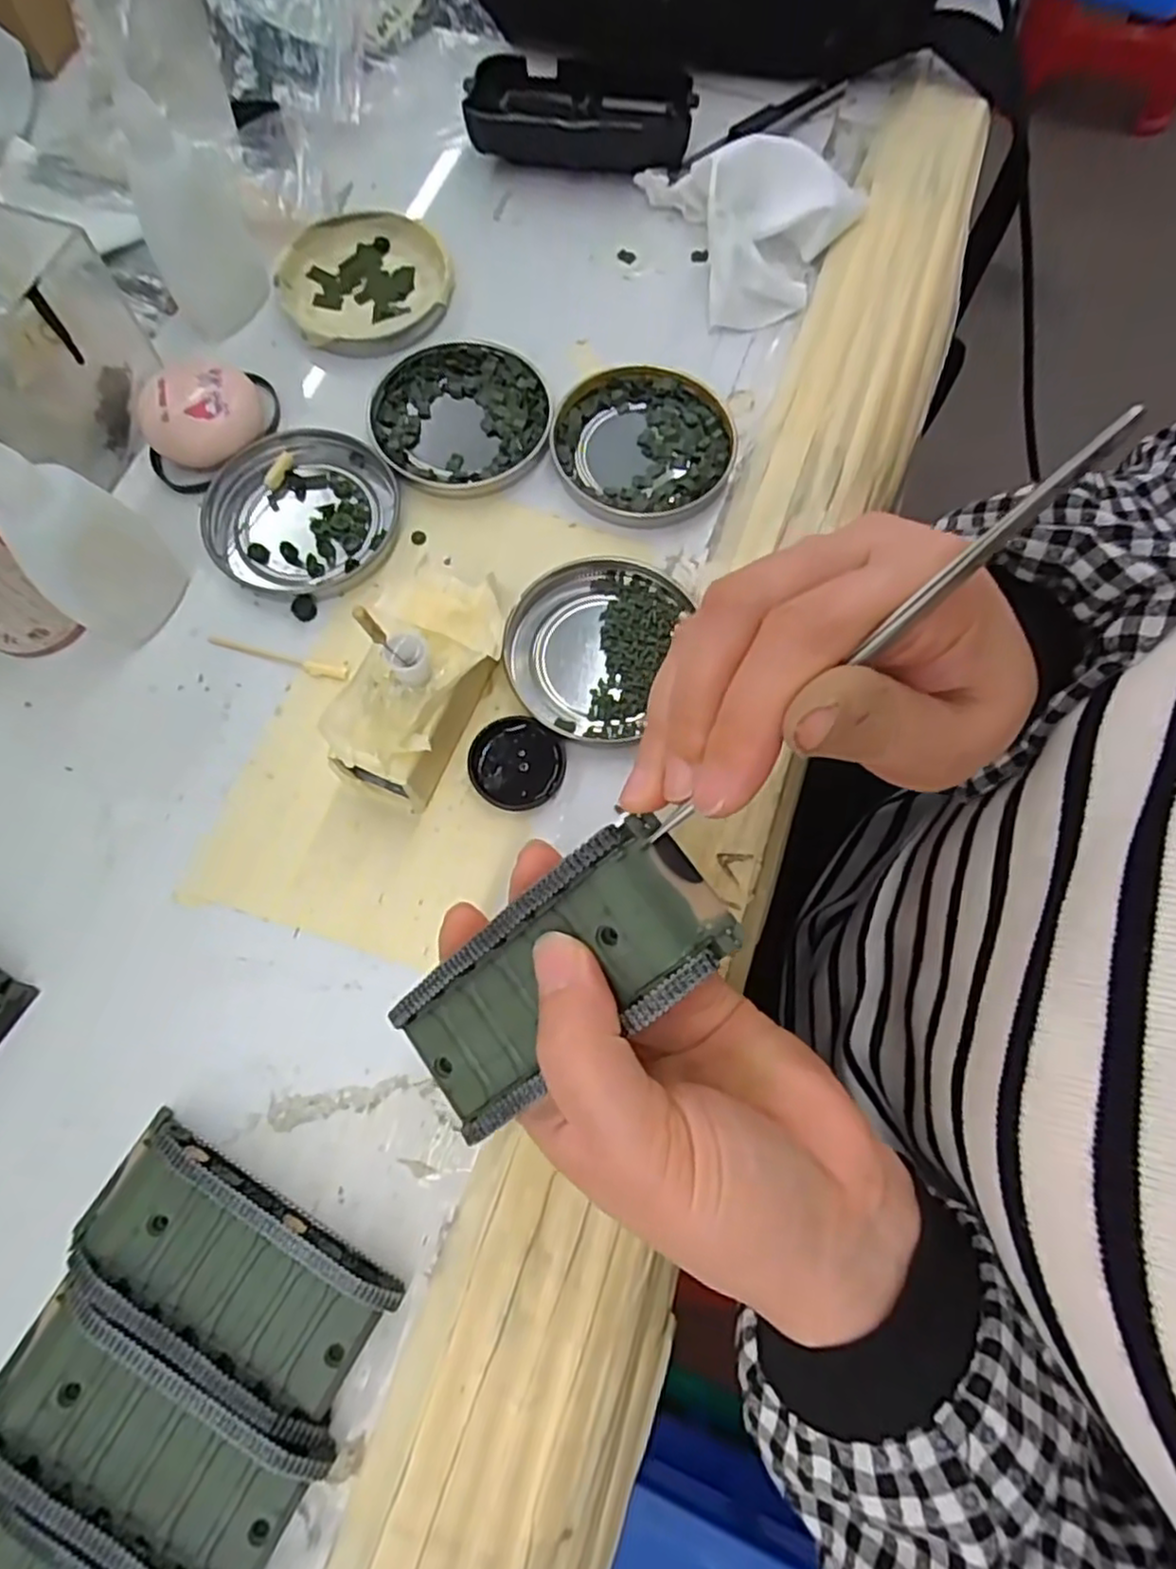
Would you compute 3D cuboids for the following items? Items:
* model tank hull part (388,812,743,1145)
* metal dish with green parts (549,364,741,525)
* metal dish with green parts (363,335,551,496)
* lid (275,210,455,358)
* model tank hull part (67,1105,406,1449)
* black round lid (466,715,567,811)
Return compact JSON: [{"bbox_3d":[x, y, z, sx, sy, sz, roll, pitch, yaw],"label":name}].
[{"bbox_3d":[-0.010,0.052,0.190,0.096,0.018,0.042,-42,76,18],"label":"model tank hull part"},{"bbox_3d":[0.024,-0.148,0.316,0.077,0.009,0.076,3,72,0],"label":"metal dish with green parts"},{"bbox_3d":[-0.056,-0.164,0.320,0.078,0.009,0.077,0,72,-1],"label":"metal dish with green parts"},{"bbox_3d":[-0.105,-0.239,0.341,0.079,0.010,0.077,0,72,-1],"label":"lid"},{"bbox_3d":[-0.109,0.146,0.219,0.096,0.019,0.043,30,74,8],"label":"model tank hull part"},{"bbox_3d":[-0.027,-0.008,0.273,0.034,0.006,0.034,0,72,-1],"label":"black round lid"}]

